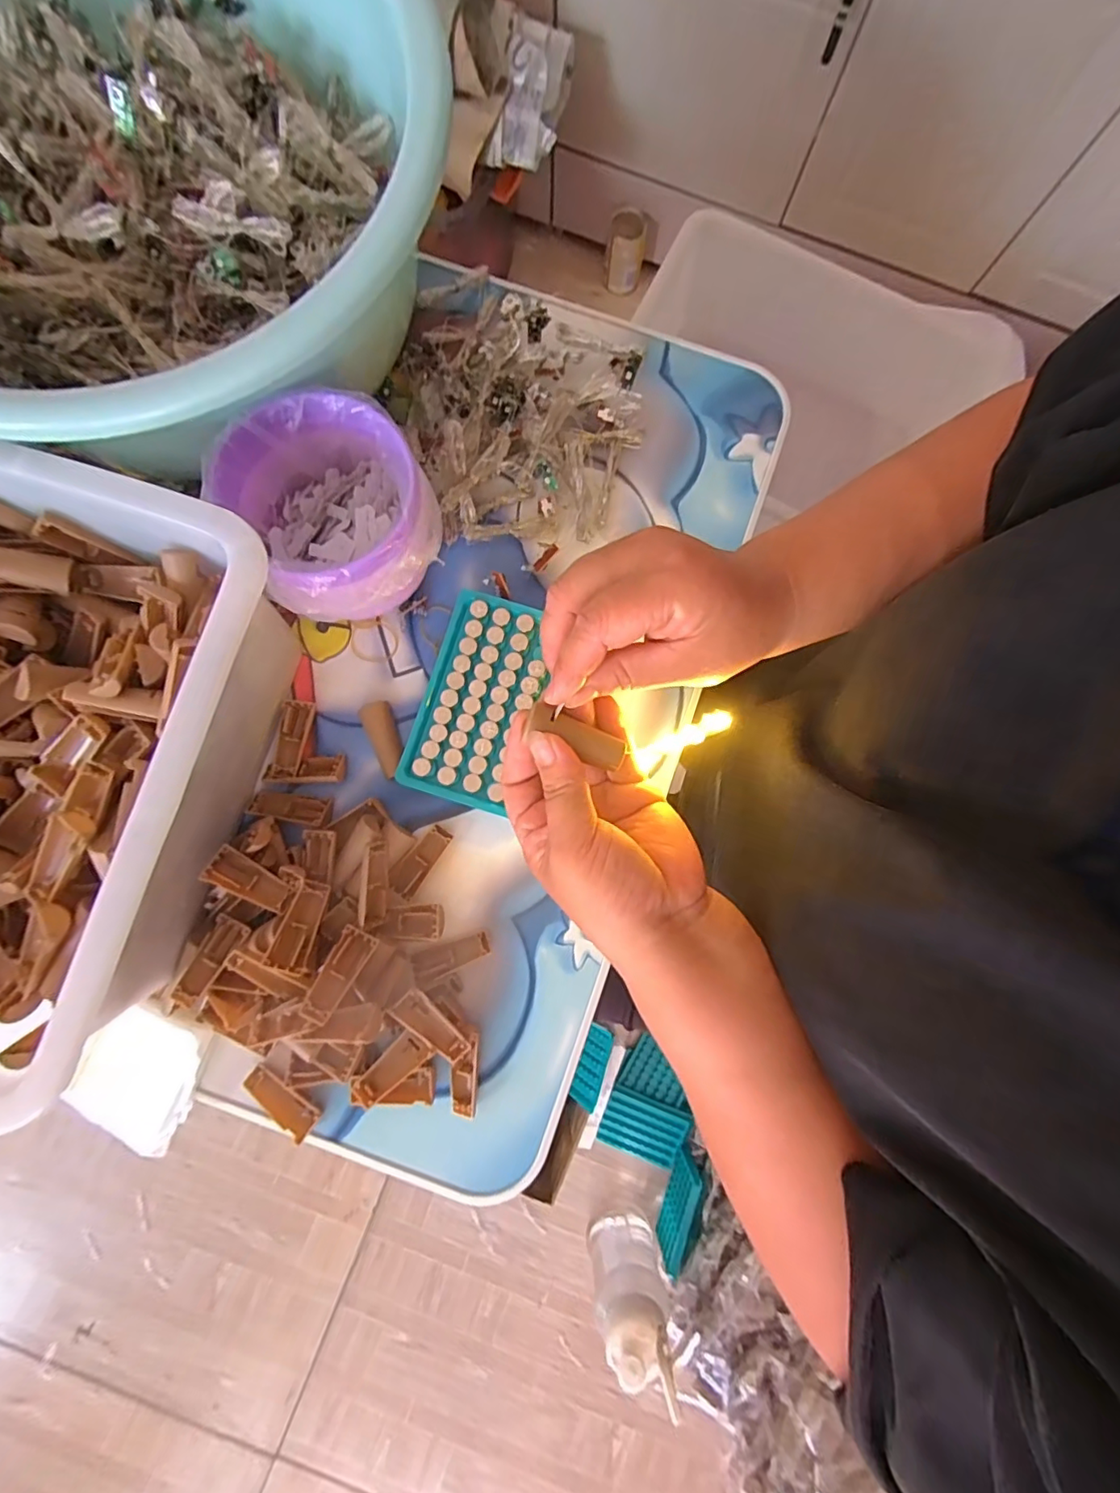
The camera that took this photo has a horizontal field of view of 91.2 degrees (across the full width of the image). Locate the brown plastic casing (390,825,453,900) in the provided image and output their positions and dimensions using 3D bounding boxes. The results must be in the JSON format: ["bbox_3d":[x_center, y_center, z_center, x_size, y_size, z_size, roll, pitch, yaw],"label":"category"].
[{"bbox_3d":[-0.088,0.072,0.346,0.017,0.004,0.047,33,83,2],"label":"brown plastic casing"}]

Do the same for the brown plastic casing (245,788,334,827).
[{"bbox_3d":[-0.170,0.038,0.348,0.050,0.014,0.019,8,83,-1],"label":"brown plastic casing"}]

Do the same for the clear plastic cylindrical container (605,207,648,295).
[{"bbox_3d":[0.111,-0.845,0.937,0.064,0.087,0.070,5,83,-1],"label":"clear plastic cylindrical container"}]

